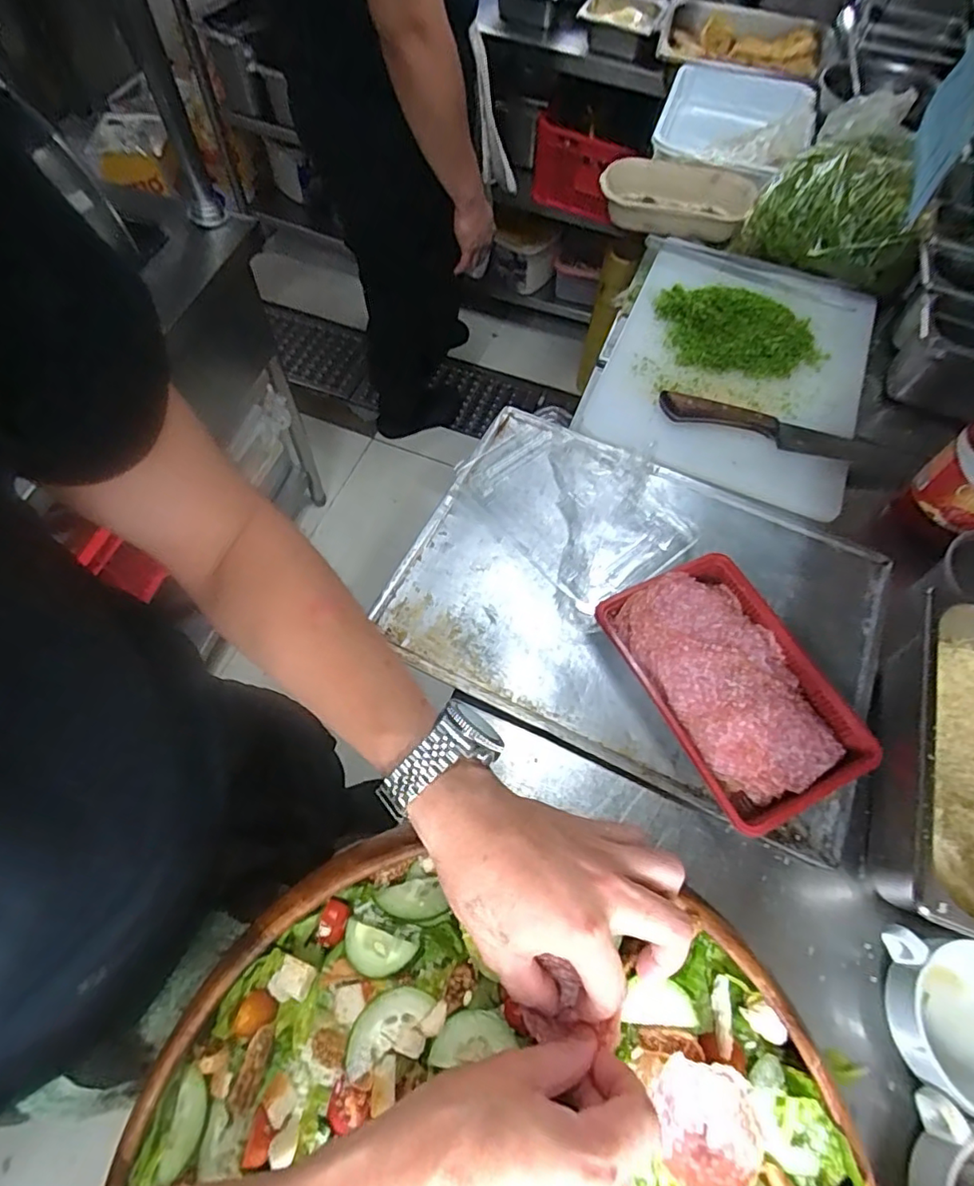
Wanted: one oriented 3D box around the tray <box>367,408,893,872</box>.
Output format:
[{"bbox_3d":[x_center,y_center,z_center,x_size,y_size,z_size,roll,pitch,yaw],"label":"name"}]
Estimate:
[{"bbox_3d":[0.150,0.005,0.572,0.449,0.024,0.330,25,66,10],"label":"tray"}]

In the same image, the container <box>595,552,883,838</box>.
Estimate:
[{"bbox_3d":[0.222,0.077,0.517,0.159,0.035,0.230,-23,67,-12],"label":"container"}]

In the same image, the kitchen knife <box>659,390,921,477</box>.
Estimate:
[{"bbox_3d":[0.344,-0.183,0.654,0.292,0.018,0.040,15,65,6],"label":"kitchen knife"}]

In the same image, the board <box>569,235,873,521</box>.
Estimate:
[{"bbox_3d":[0.307,-0.290,0.720,0.300,0.027,0.395,20,65,8],"label":"board"}]

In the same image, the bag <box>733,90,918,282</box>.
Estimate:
[{"bbox_3d":[0.497,-0.561,0.788,0.209,0.104,0.232,27,65,10],"label":"bag"}]

